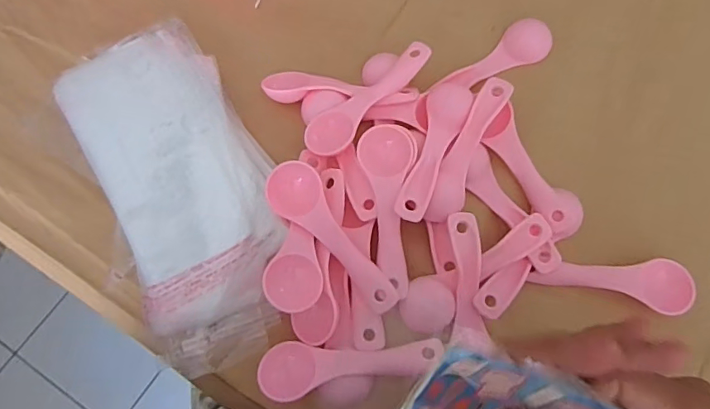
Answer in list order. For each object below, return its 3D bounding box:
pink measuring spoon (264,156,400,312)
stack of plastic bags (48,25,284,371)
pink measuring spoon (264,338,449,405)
[{"bbox_3d":[-0.013,0.021,0.315,0.032,0.011,0.112,-40,91,-12],"label":"pink measuring spoon"},{"bbox_3d":[-0.116,-0.014,0.333,0.105,0.028,0.238,-23,75,-8],"label":"stack of plastic bags"},{"bbox_3d":[-0.001,0.099,0.303,0.112,0.012,0.032,-5,73,-3],"label":"pink measuring spoon"}]

